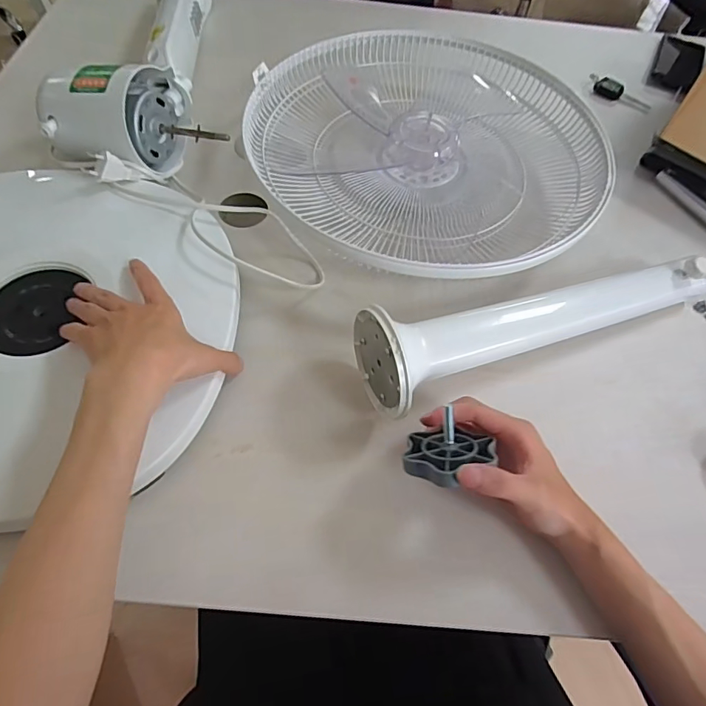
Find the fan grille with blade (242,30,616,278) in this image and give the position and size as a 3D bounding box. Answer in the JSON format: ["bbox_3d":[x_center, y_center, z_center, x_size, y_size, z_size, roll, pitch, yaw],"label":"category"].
[{"bbox_3d":[0.098,-0.259,0.609,0.422,0.073,0.394,2,60,-3],"label":"fan grille with blade"}]

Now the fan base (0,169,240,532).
[{"bbox_3d":[-0.309,-0.029,0.454,0.368,0.038,0.367,2,60,-3],"label":"fan base"}]

